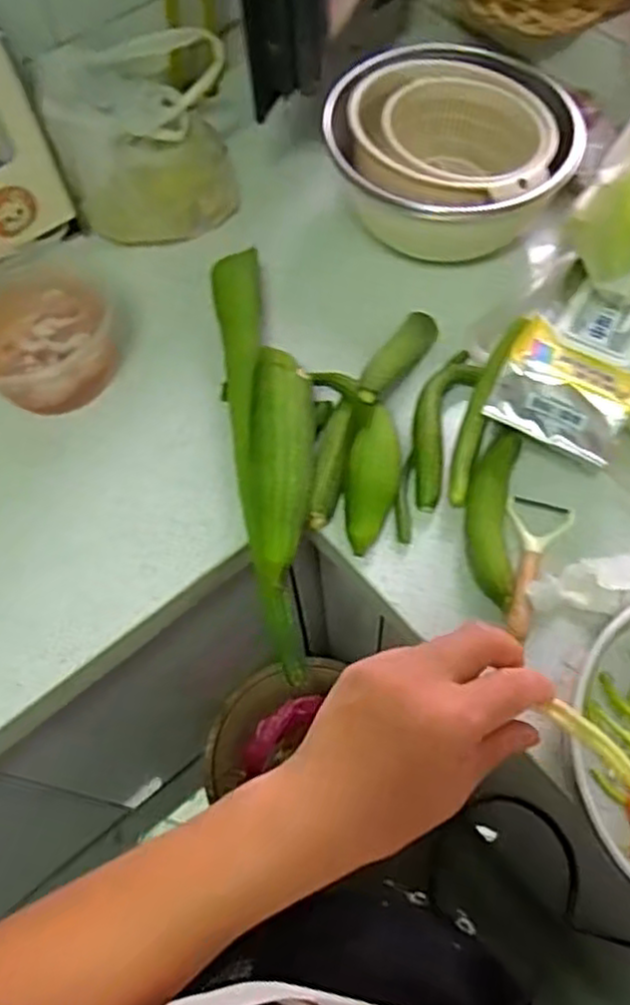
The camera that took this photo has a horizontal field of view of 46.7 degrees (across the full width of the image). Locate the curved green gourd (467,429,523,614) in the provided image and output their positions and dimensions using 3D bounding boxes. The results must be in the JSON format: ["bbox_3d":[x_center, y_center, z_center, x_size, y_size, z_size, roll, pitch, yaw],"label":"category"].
[{"bbox_3d":[0.158,0.009,0.651,0.042,0.032,0.167,8,65,7],"label":"curved green gourd"}]

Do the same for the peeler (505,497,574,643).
[{"bbox_3d":[0.185,0.052,0.634,0.054,0.020,0.131,17,66,11],"label":"peeler"}]

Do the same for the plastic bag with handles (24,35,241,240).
[{"bbox_3d":[-0.182,-0.398,0.795,0.182,0.173,0.149,-13,64,-3],"label":"plastic bag with handles"}]

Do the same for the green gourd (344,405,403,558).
[{"bbox_3d":[0.052,-0.021,0.664,0.049,0.043,0.137,11,80,9],"label":"green gourd"}]

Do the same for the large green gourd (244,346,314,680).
[{"bbox_3d":[-0.029,-0.010,0.651,0.057,0.082,0.275,-1,64,3],"label":"large green gourd"}]

